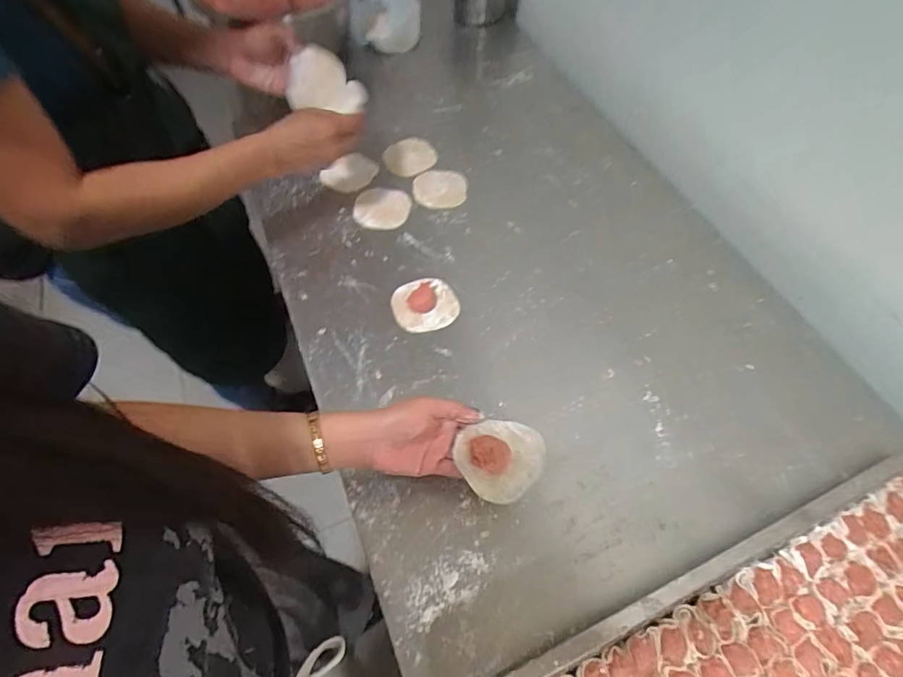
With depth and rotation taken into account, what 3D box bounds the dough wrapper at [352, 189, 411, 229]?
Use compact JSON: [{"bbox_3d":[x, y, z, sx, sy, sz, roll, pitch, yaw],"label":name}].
[{"bbox_3d":[-0.104,-0.196,0.707,0.083,0.009,0.081,0,59,0],"label":"dough wrapper"}]

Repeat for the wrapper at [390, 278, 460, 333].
[{"bbox_3d":[-0.036,-0.044,0.627,0.081,0.015,0.077,0,59,0],"label":"wrapper"}]

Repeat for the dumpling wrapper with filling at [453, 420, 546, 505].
[{"bbox_3d":[0.044,0.105,0.442,0.078,0.029,0.077,-1,57,1],"label":"dumpling wrapper with filling"}]

